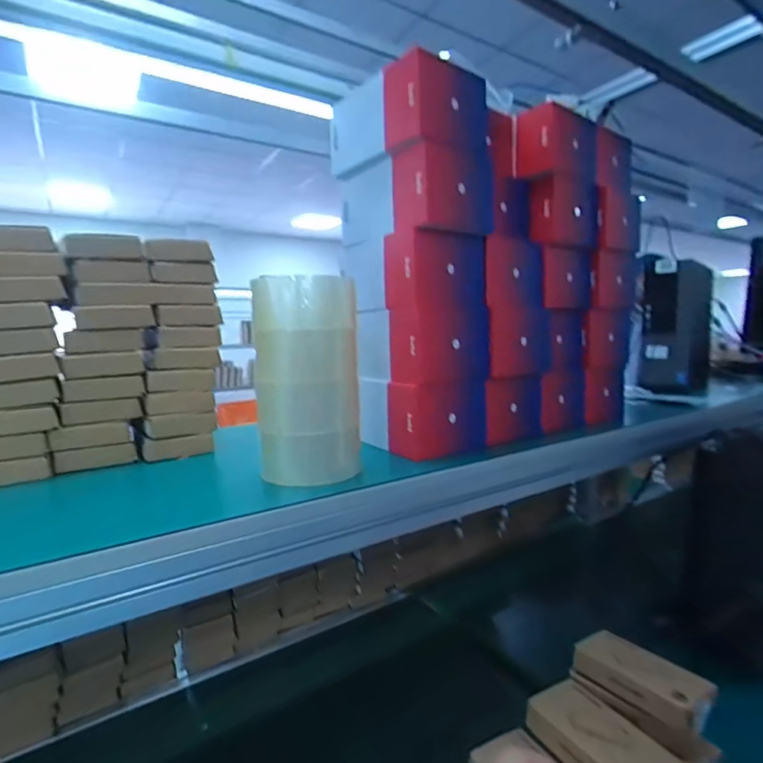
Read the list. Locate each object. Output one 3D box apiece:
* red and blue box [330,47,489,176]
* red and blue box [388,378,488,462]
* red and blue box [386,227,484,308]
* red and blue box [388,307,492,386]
[{"bbox_3d":[0.024,-0.320,0.601,0.115,0.093,0.185,-8,9,-43],"label":"red and blue box"},{"bbox_3d":[0.069,0.042,0.578,0.112,0.082,0.059,-6,8,-32],"label":"red and blue box"},{"bbox_3d":[0.066,-0.133,0.571,0.118,0.083,0.061,-7,8,-37],"label":"red and blue box"},{"bbox_3d":[0.069,-0.044,0.571,0.119,0.082,0.064,-7,8,-37],"label":"red and blue box"}]

